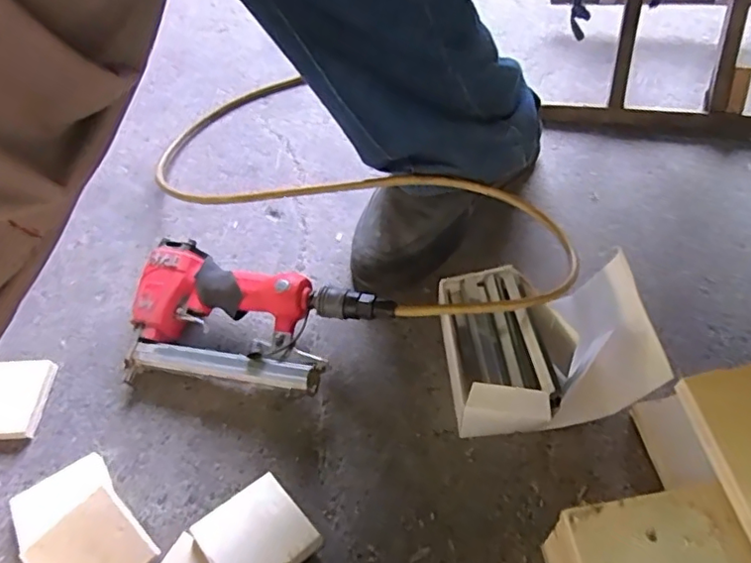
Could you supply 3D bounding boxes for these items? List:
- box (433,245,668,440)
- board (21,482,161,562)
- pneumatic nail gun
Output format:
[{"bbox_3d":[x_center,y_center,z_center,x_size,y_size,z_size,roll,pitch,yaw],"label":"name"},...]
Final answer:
[{"bbox_3d":[0.139,0.058,0.493,0.160,0.079,0.148,-5,55,1],"label":"box"},{"bbox_3d":[-0.219,0.208,0.443,0.079,0.008,0.071,-41,77,-15],"label":"board"},{"bbox_3d":[-0.111,0.036,0.547,0.240,0.062,0.135,5,55,9],"label":"pneumatic nail gun"}]

